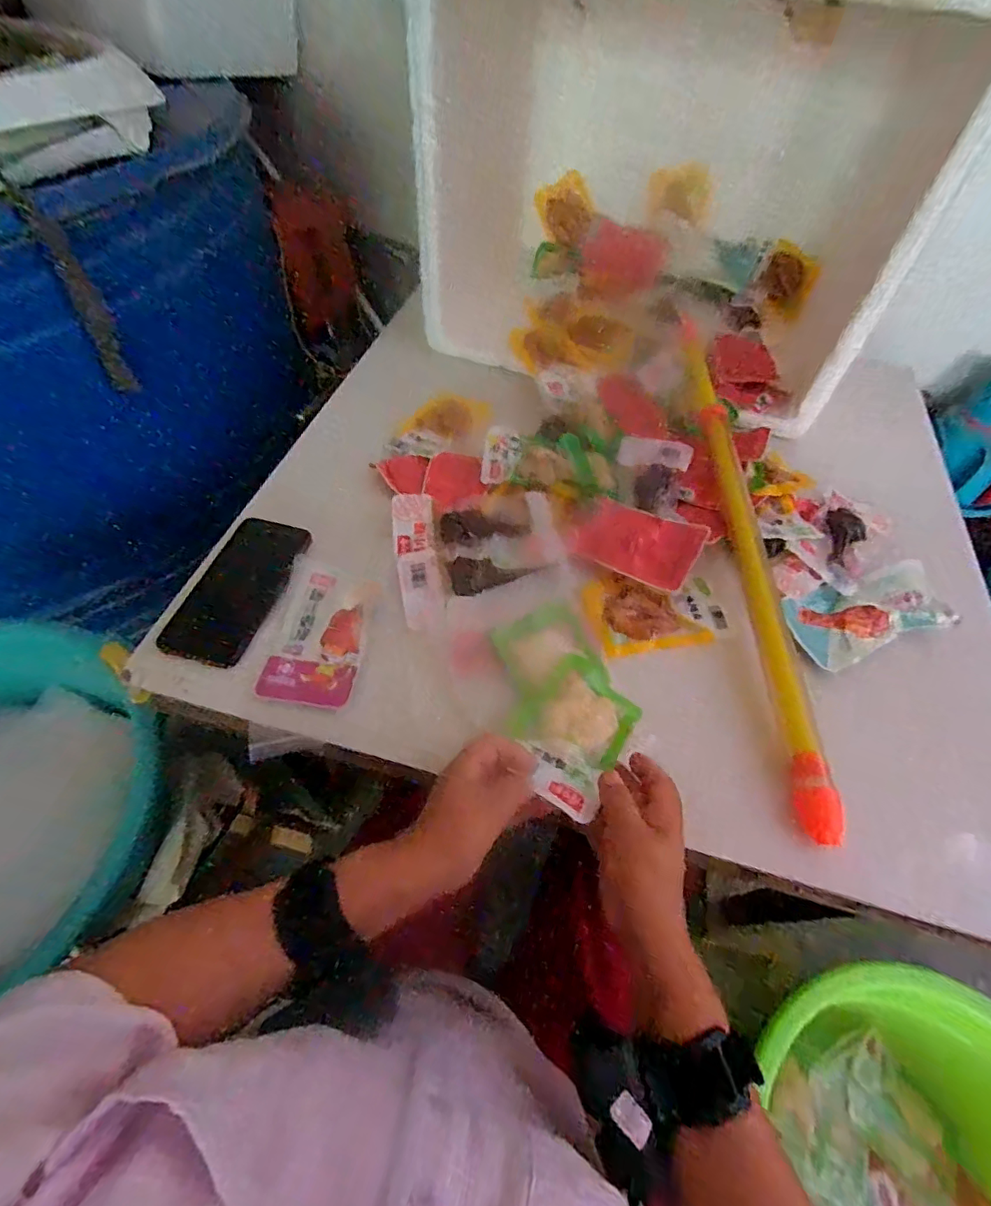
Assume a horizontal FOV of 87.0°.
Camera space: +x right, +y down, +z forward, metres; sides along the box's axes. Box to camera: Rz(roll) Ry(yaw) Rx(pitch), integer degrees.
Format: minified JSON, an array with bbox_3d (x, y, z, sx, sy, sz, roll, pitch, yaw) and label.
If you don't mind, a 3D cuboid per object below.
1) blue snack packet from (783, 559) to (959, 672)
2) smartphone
[{"bbox_3d":[0.374,0.008,0.522,0.181,0.024,0.079,-16,59,-13],"label":"blue snack packet"},{"bbox_3d":[-0.249,-0.014,0.508,0.084,0.013,0.154,16,68,2],"label":"smartphone"}]

